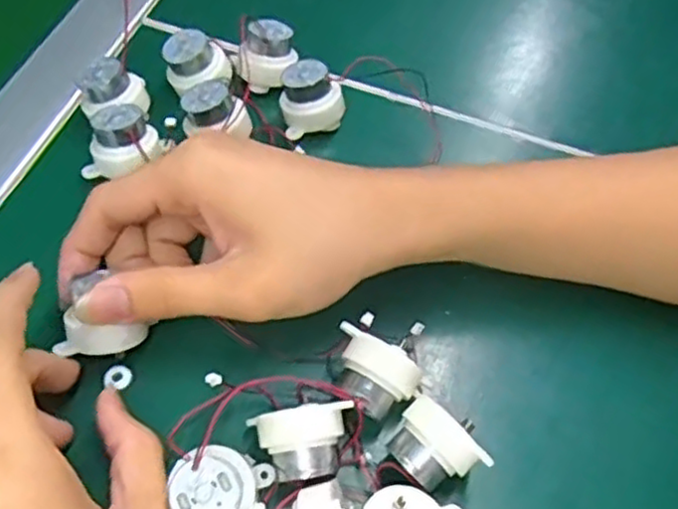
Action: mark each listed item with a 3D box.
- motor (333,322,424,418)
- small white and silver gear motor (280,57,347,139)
[{"bbox_3d":[0.012,0.051,0.285,0.036,0.031,0.025,26,60,14],"label":"motor"},{"bbox_3d":[-0.013,-0.080,0.360,0.031,0.022,0.029,0,57,-2],"label":"small white and silver gear motor"}]

